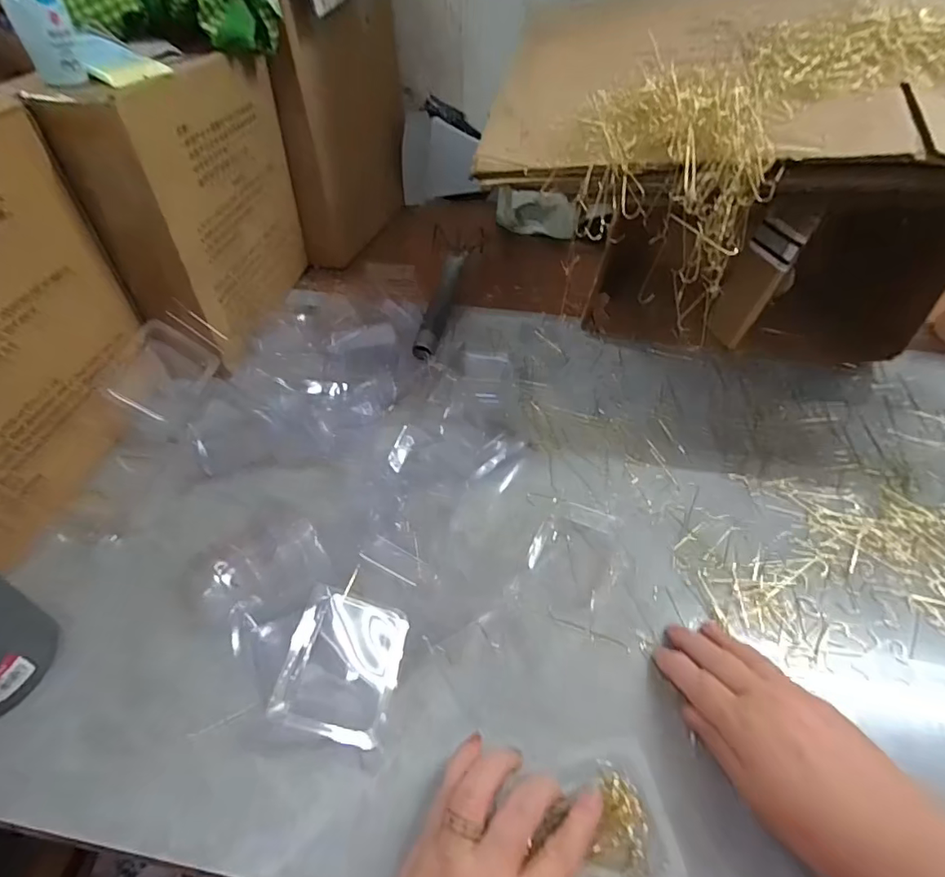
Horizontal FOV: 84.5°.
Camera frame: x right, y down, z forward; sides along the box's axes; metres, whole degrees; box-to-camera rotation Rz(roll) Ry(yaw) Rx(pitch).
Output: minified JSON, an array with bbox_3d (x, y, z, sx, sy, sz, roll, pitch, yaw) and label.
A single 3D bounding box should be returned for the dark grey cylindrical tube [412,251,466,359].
[{"bbox_3d":[-0.041,-0.170,0.650,0.029,0.026,0.213,7,46,5],"label":"dark grey cylindrical tube"}]

